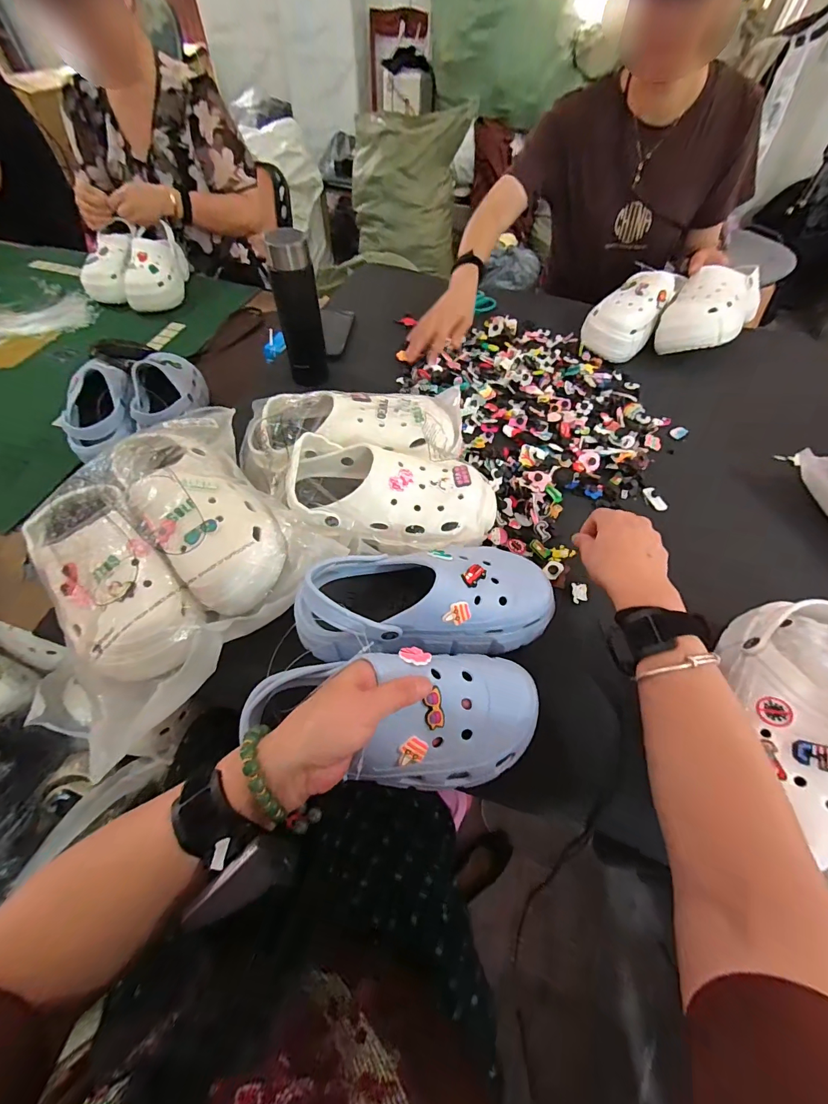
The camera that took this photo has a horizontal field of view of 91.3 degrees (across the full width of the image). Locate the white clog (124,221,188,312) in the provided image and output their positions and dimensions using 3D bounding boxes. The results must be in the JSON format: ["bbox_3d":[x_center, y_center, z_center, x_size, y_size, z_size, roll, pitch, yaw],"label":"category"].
[{"bbox_3d":[-0.649,-0.712,1.026,0.091,0.119,0.201,4,57,1],"label":"white clog"}]

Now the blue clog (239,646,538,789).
[{"bbox_3d":[-0.018,0.132,0.337,0.243,0.074,0.101,5,57,2],"label":"blue clog"}]

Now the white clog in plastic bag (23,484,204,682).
[{"bbox_3d":[-0.308,0.026,0.402,0.109,0.090,0.224,-34,64,-21],"label":"white clog in plastic bag"}]

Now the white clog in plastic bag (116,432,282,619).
[{"bbox_3d":[-0.230,-0.048,0.442,0.115,0.080,0.239,-34,76,-21],"label":"white clog in plastic bag"}]

